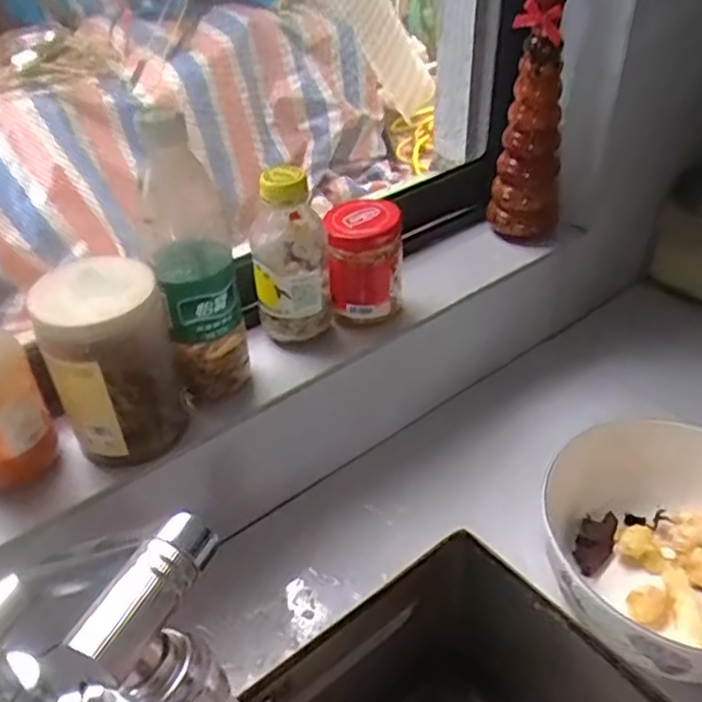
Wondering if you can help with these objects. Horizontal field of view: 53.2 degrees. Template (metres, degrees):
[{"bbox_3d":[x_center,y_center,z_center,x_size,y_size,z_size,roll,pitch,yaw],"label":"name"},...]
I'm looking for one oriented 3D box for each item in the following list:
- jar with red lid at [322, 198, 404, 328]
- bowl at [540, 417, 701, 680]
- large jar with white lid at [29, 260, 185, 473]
[{"bbox_3d":[0.012,-0.079,0.619,0.064,0.102,0.059,-1,39,1],"label":"jar with red lid"},{"bbox_3d":[0.247,0.157,0.529,0.182,0.089,0.197,-1,39,1],"label":"bowl"},{"bbox_3d":[-0.168,0.007,0.496,0.084,0.126,0.072,-13,40,-13],"label":"large jar with white lid"}]

